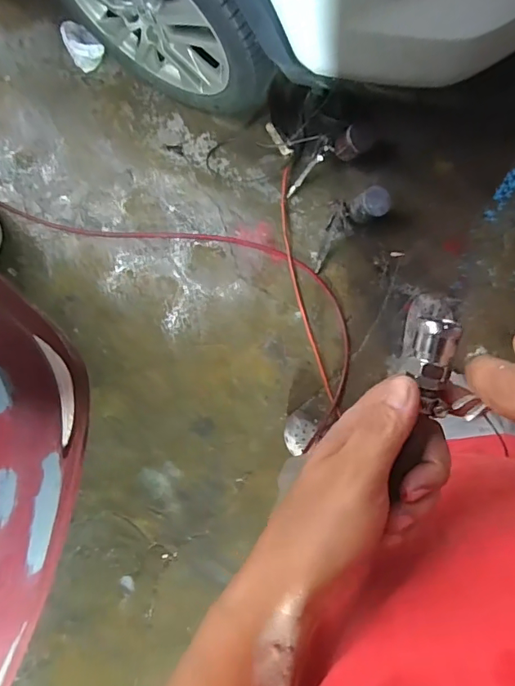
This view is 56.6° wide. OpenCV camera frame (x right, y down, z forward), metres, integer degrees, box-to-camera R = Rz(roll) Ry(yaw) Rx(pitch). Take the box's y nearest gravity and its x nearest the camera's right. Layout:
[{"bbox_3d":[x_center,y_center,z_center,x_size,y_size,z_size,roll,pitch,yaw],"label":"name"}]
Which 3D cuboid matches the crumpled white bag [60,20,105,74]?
[{"bbox_3d":[-0.563,-0.955,1.533,0.100,0.035,0.159,-39,84,1],"label":"crumpled white bag"}]

